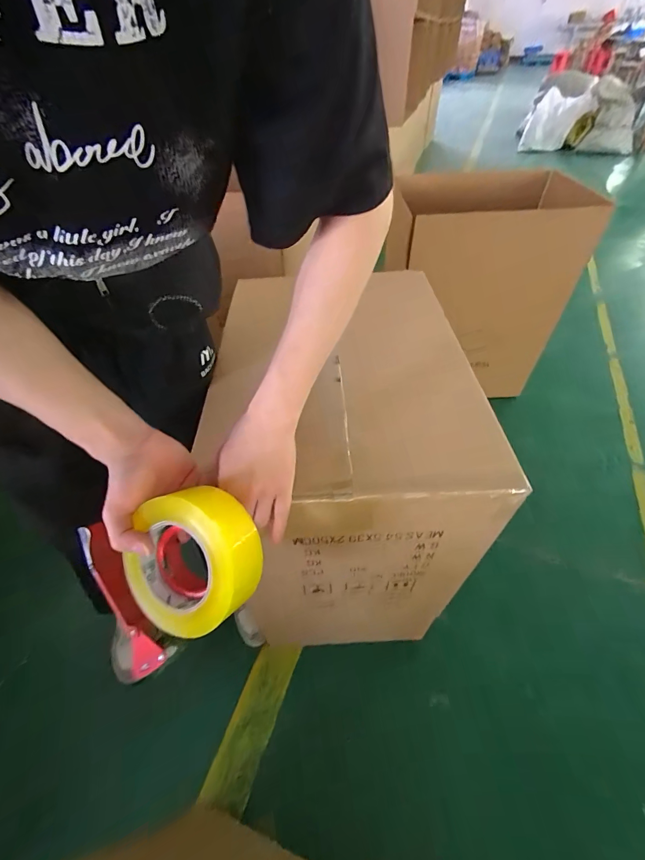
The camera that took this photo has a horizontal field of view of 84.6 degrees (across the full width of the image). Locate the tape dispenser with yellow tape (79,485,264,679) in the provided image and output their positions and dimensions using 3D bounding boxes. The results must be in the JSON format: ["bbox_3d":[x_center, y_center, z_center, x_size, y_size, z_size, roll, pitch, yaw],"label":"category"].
[{"bbox_3d":[-0.140,0.122,0.345,0.161,0.075,0.147,-41,78,15],"label":"tape dispenser with yellow tape"}]

